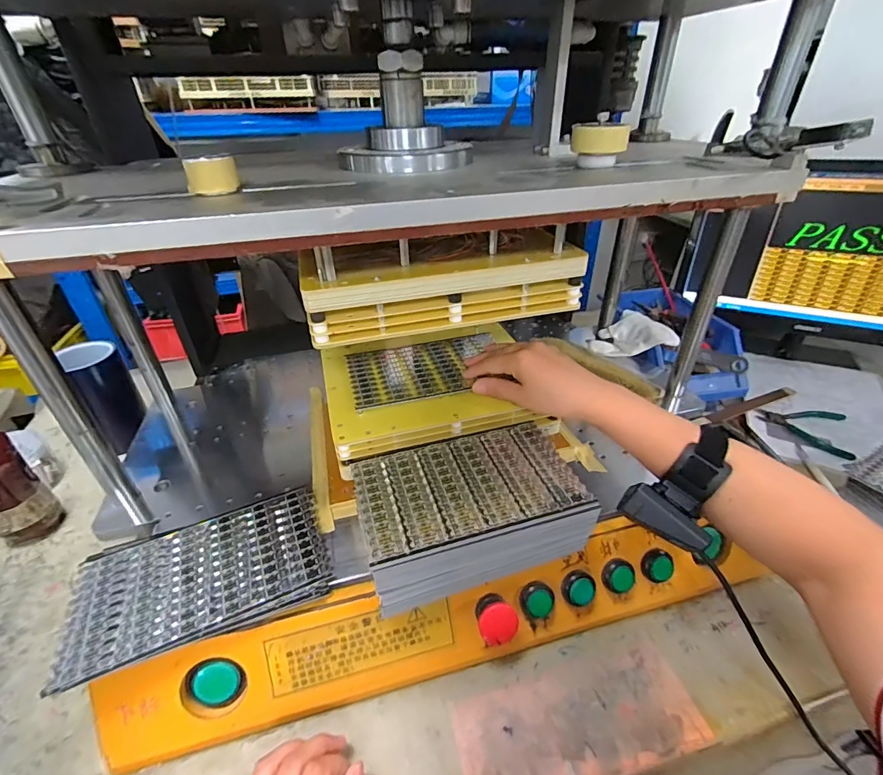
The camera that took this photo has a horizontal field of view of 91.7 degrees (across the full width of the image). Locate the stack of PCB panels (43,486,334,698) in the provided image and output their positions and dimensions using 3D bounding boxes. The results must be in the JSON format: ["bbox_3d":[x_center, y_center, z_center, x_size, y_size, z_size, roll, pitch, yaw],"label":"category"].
[{"bbox_3d":[-0.210,0.163,0.382,0.203,0.009,0.124,-14,36,-17],"label":"stack of PCB panels"}]

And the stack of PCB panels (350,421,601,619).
[{"bbox_3d":[0.027,0.120,0.402,0.195,0.079,0.125,-11,35,-14],"label":"stack of PCB panels"}]

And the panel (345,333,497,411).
[{"bbox_3d":[-0.016,-0.026,0.514,0.185,0.006,0.121,-12,35,-15],"label":"panel"}]

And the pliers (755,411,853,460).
[{"bbox_3d":[0.576,0.056,0.662,0.110,0.011,0.123,-22,39,-28],"label":"pliers"}]

